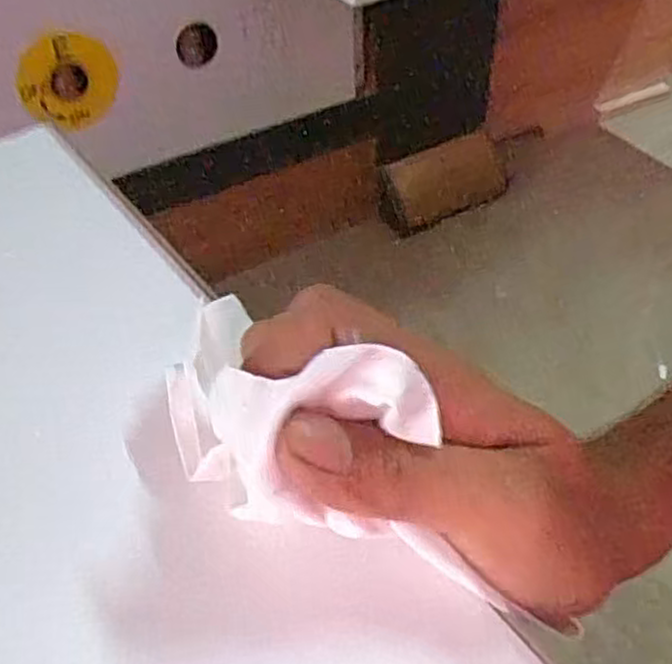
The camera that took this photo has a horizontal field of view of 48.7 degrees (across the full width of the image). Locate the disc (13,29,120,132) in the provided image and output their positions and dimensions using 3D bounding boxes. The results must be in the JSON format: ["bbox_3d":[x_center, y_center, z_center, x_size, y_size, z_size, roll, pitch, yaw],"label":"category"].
[{"bbox_3d":[-0.280,-0.264,0.781,0.103,0.100,0.013,-24,48,-19],"label":"disc"}]

